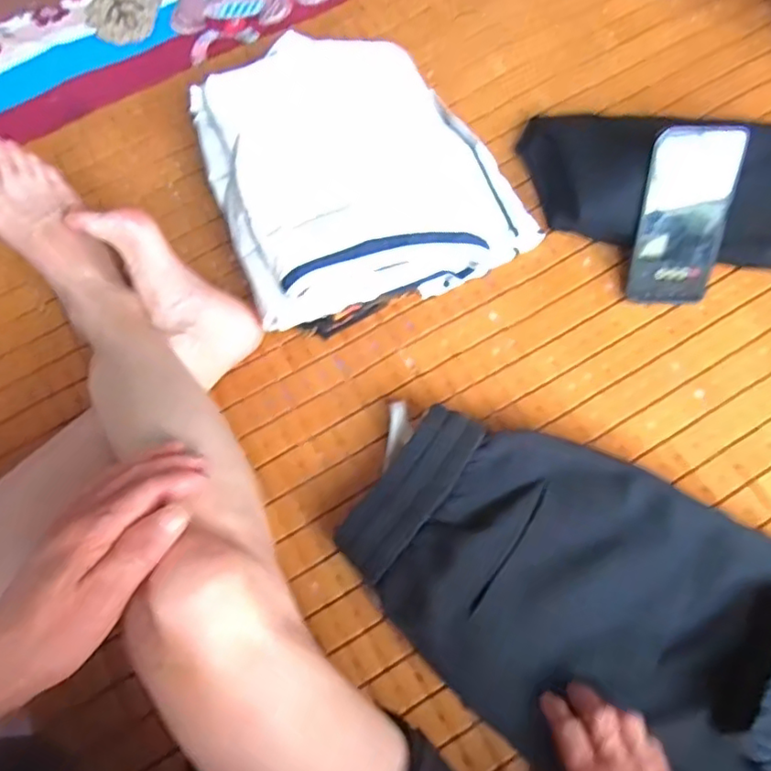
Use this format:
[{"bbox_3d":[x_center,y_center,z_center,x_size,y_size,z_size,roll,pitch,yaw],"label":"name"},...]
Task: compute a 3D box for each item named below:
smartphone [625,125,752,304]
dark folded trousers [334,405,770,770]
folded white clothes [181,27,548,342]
[{"bbox_3d":[0.284,-0.158,0.580,0.083,0.163,0.010,1,27,1],"label":"smartphone"},{"bbox_3d":[0.263,0.243,0.468,0.629,0.059,0.262,31,73,10],"label":"dark folded trousers"},{"bbox_3d":[-0.024,-0.225,0.631,0.301,0.107,0.293,-23,70,-7],"label":"folded white clothes"}]

